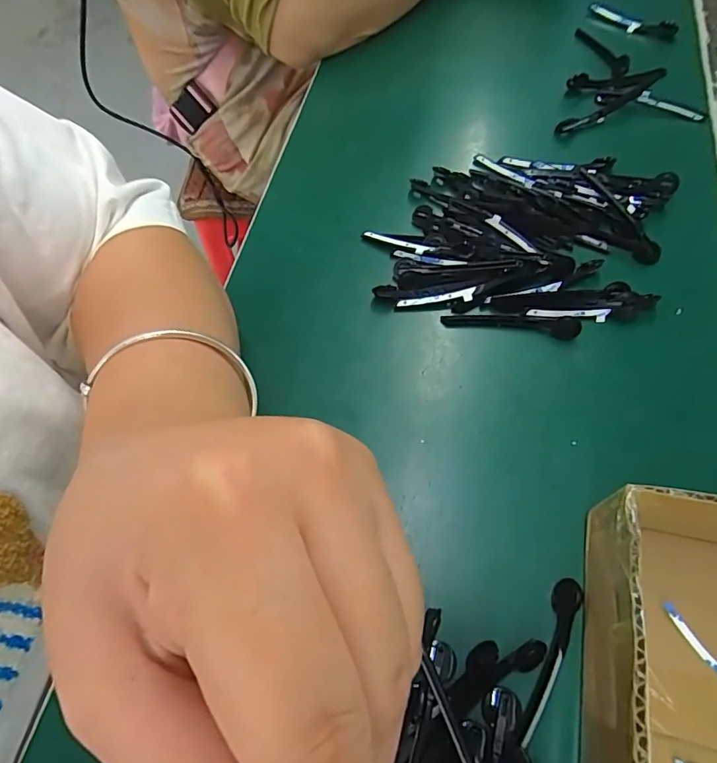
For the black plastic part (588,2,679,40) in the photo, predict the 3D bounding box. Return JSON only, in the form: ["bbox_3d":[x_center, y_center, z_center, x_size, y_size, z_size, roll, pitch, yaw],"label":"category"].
[{"bbox_3d":[0.218,-0.289,0.378,0.073,0.012,0.008,38,72,19],"label":"black plastic part"}]

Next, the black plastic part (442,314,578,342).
[{"bbox_3d":[0.086,-0.033,0.270,0.074,0.010,0.010,9,64,10],"label":"black plastic part"}]

